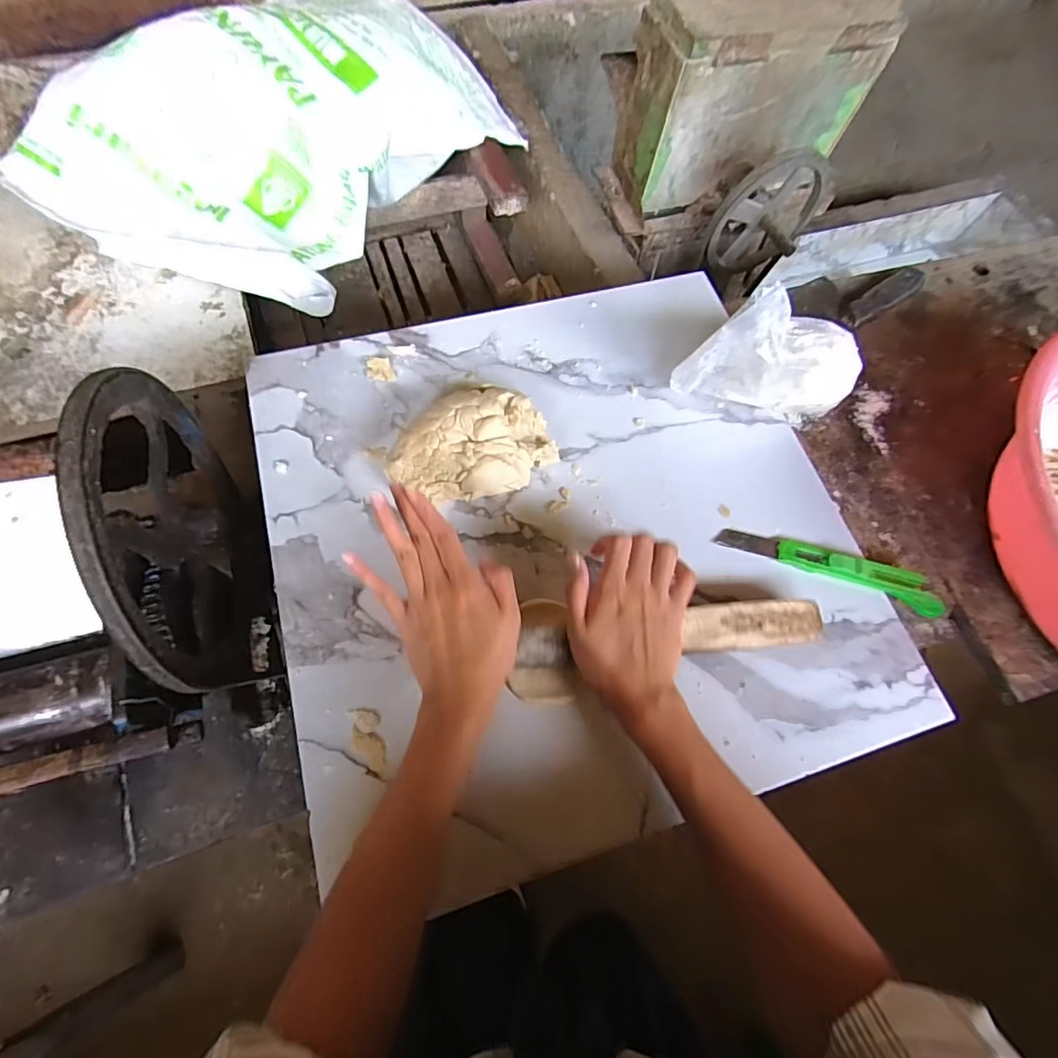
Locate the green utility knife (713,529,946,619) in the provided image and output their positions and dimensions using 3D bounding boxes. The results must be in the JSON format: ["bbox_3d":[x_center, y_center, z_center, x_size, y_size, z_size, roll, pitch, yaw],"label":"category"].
[{"bbox_3d":[0.261,0.029,0.460,0.190,0.014,0.036,20,67,1],"label":"green utility knife"}]

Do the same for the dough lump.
[{"bbox_3d":[-0.049,-0.071,0.455,0.146,0.057,0.097,-6,69,-6],"label":"dough lump"}]

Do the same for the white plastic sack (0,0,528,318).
[{"bbox_3d":[-0.347,-0.600,0.792,0.395,0.193,0.669,36,69,8],"label":"white plastic sack"}]

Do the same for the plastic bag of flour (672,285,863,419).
[{"bbox_3d":[0.227,-0.150,0.470,0.167,0.117,0.069,-13,70,-9],"label":"plastic bag of flour"}]

